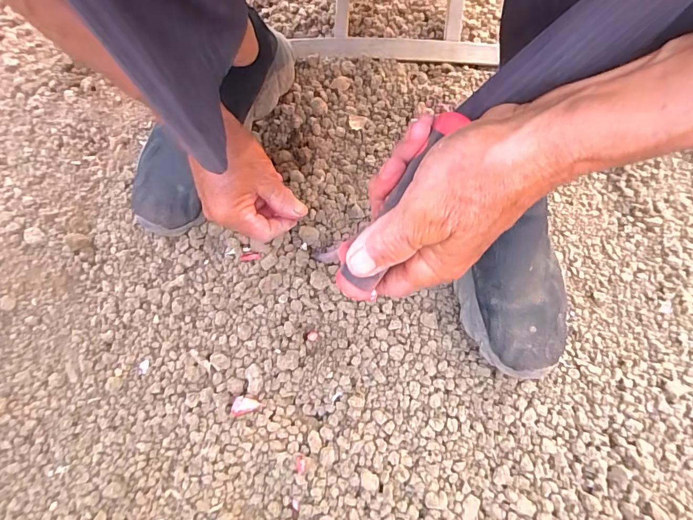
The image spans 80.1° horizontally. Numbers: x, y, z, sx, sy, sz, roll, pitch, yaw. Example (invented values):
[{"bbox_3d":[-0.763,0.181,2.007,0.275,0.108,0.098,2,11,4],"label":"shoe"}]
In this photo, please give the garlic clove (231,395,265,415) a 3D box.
[{"bbox_3d":[-0.098,0.140,0.400,0.030,0.009,0.017,-15,74,-5],"label":"garlic clove"}]

